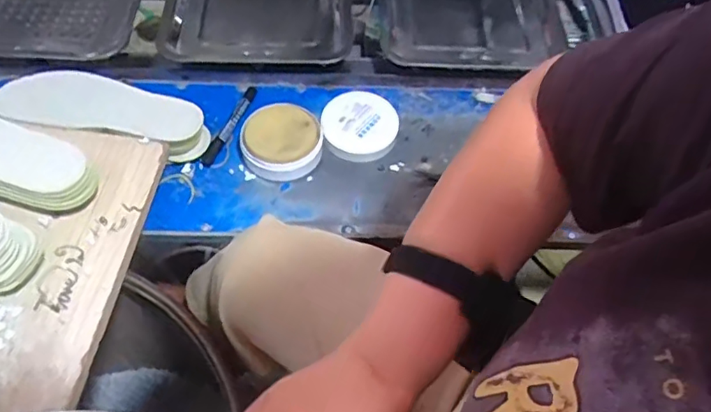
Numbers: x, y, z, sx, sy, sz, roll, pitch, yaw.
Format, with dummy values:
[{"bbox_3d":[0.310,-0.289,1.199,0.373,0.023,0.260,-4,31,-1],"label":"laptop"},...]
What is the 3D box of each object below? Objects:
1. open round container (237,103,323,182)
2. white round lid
[{"bbox_3d":[-0.097,-0.084,0.718,0.100,0.046,0.100,1,56,-2],"label":"open round container"},{"bbox_3d":[0.007,-0.110,0.744,0.097,0.018,0.112,27,66,-1],"label":"white round lid"}]

